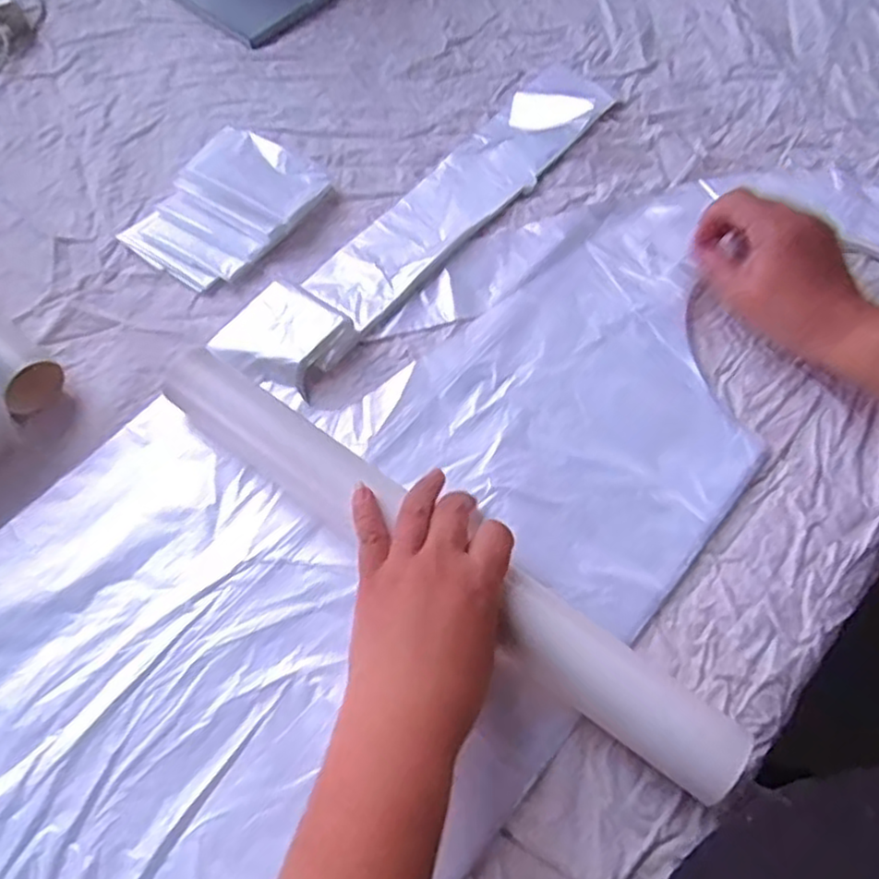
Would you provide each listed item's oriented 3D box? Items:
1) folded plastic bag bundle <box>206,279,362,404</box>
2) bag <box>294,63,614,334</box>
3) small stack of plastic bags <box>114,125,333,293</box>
[{"bbox_3d":[-0.098,-0.064,0.457,0.068,0.021,0.072,27,65,14],"label":"folded plastic bag bundle"},{"bbox_3d":[0.026,-0.194,0.524,0.067,0.016,0.301,35,68,18],"label":"bag"},{"bbox_3d":[-0.153,-0.168,0.510,0.098,0.025,0.125,27,65,14],"label":"small stack of plastic bags"}]

